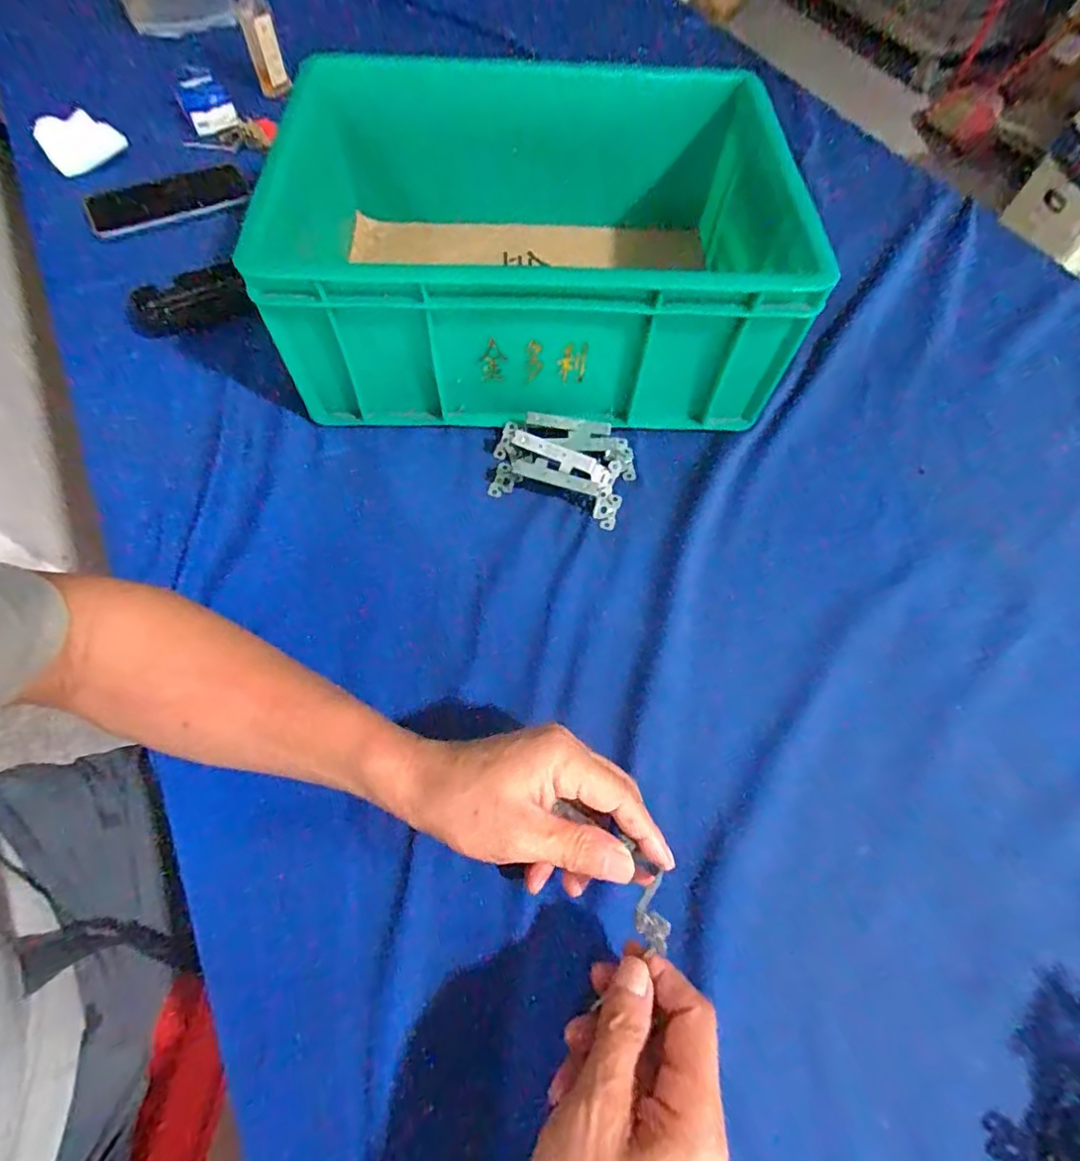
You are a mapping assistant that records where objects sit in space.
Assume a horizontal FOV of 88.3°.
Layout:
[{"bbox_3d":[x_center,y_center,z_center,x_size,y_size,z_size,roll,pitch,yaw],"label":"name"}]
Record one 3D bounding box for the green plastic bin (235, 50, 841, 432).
[{"bbox_3d":[-0.005,-0.294,0.486,0.394,0.144,0.294,-2,62,-3],"label":"green plastic bin"}]

